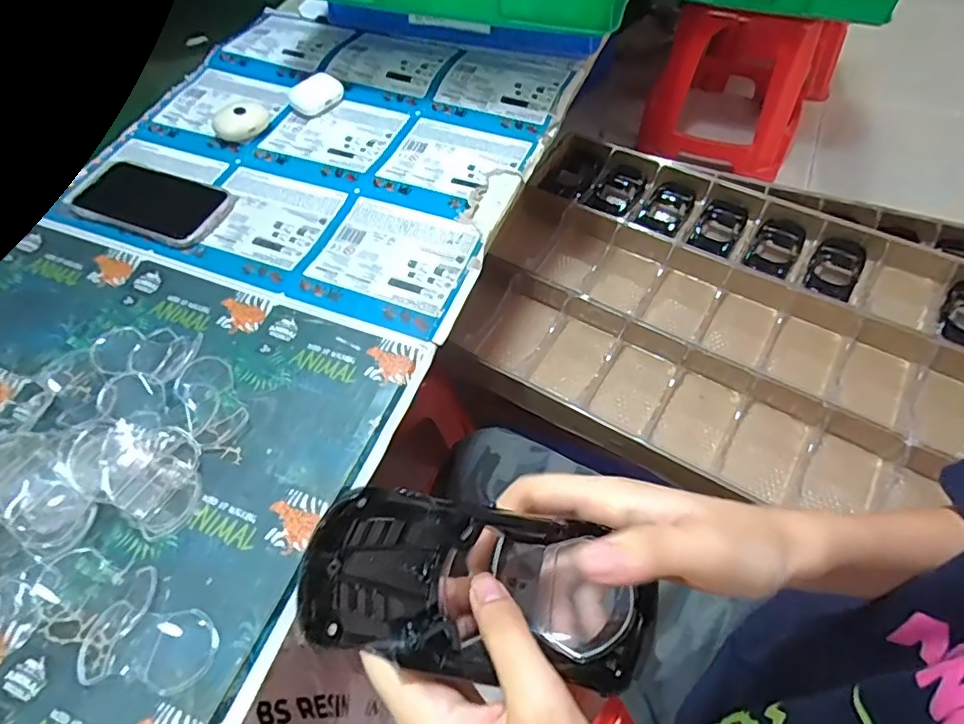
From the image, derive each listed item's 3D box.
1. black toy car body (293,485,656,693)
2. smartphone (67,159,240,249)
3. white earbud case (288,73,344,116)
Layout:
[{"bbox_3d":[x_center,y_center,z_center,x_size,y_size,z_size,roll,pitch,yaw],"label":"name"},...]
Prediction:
[{"bbox_3d":[0.000,0.089,0.222,0.132,0.032,0.061,17,58,-13],"label":"black toy car body"},{"bbox_3d":[-0.324,-0.158,0.555,0.160,0.005,0.080,19,61,14],"label":"smartphone"},{"bbox_3d":[-0.186,-0.300,0.634,0.057,0.020,0.041,-28,61,-14],"label":"white earbud case"}]

